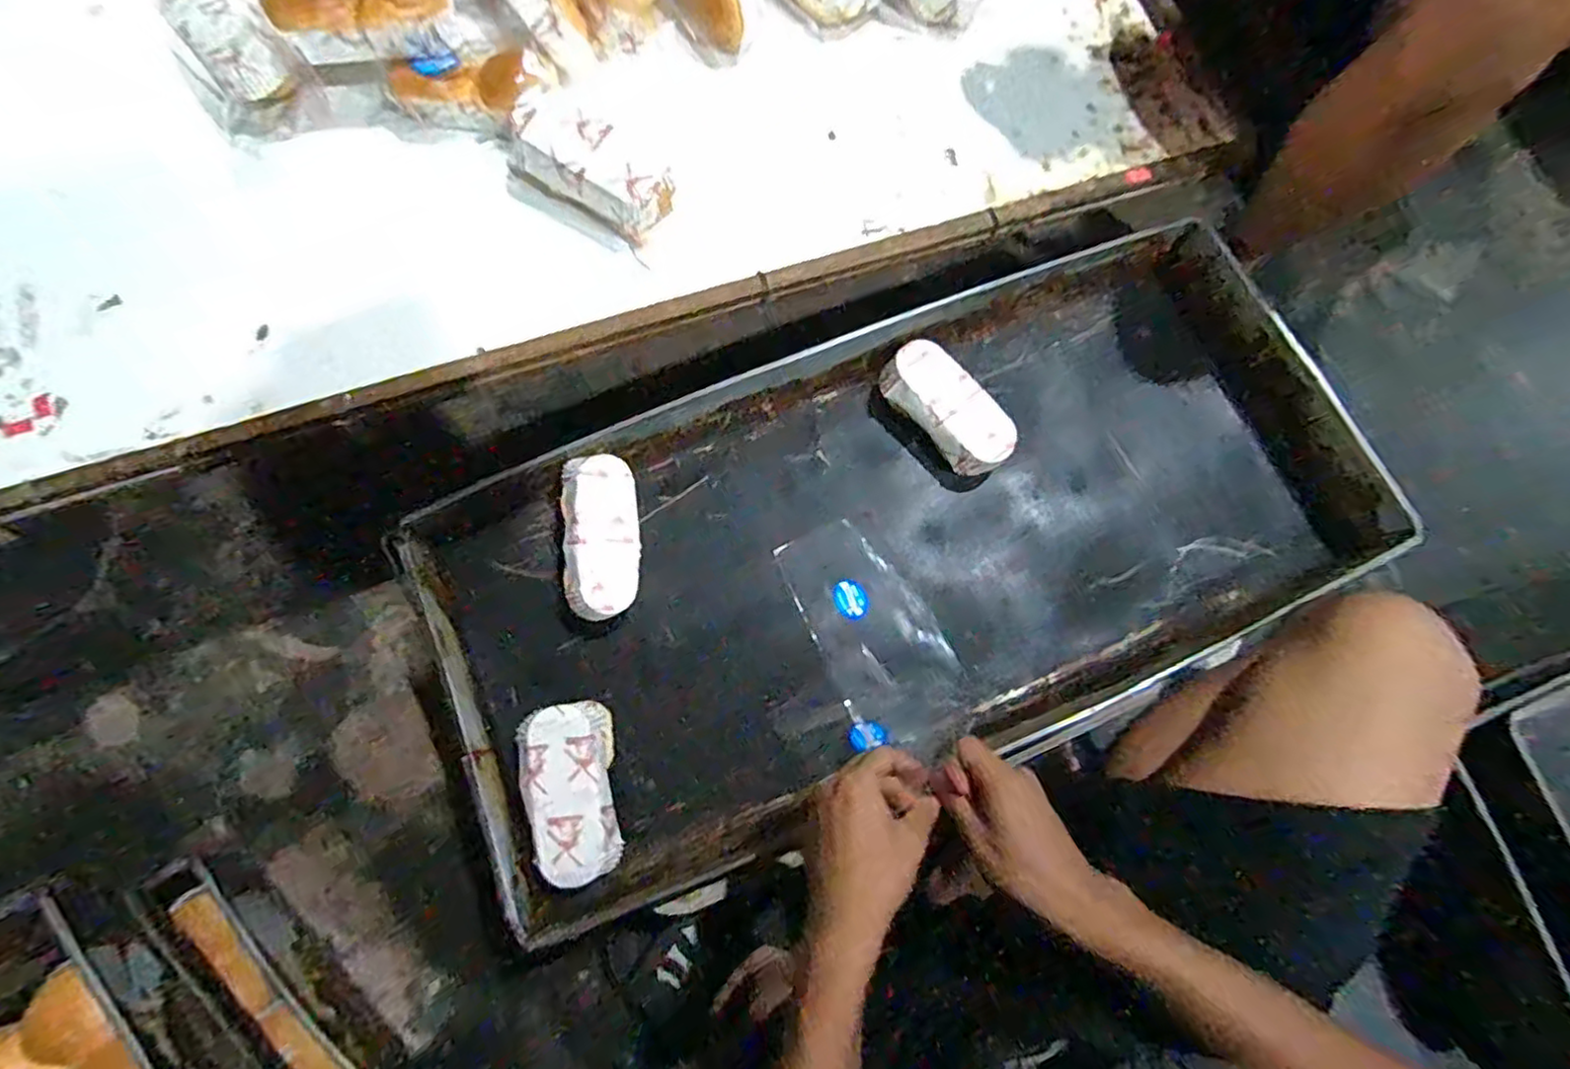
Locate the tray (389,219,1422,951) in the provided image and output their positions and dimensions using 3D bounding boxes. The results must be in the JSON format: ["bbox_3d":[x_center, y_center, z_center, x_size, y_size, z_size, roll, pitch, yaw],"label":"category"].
[{"bbox_3d":[0.109,0.002,0.611,0.794,0.072,0.382,-23,77,-6],"label":"tray"}]

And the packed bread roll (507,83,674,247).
[{"bbox_3d":[-0.157,-0.301,0.548,0.132,0.059,0.074,40,79,9],"label":"packed bread roll"}]

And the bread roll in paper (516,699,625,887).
[{"bbox_3d":[-0.175,0.211,0.550,0.072,0.061,0.136,-9,76,-3],"label":"bread roll in paper"}]

